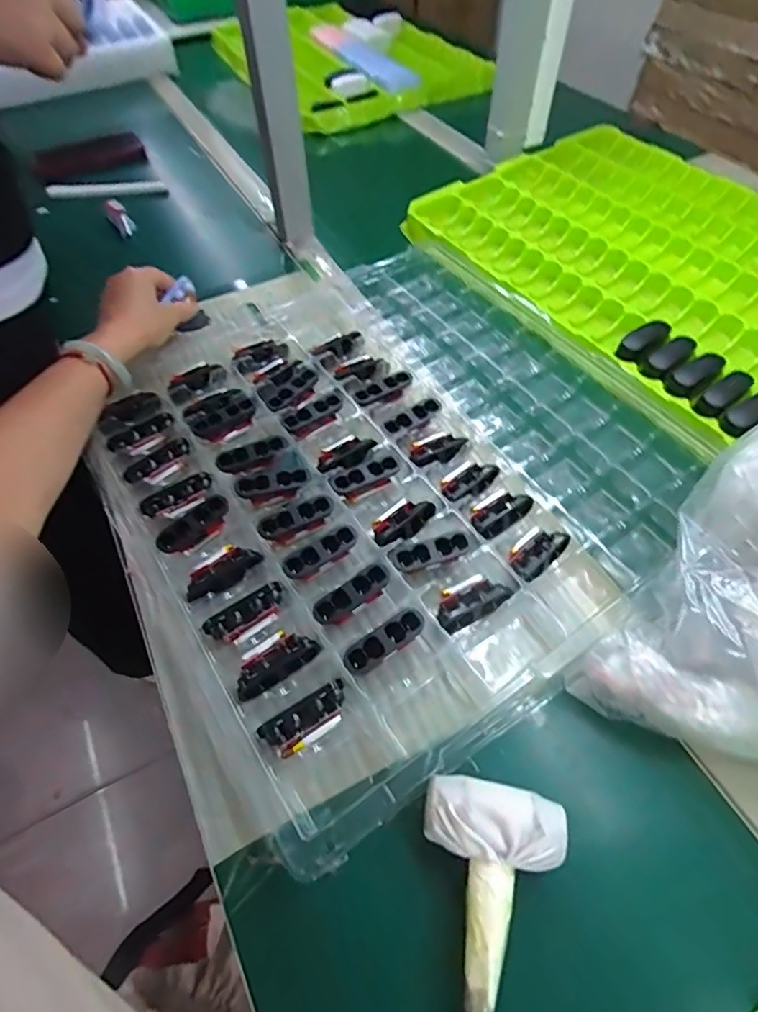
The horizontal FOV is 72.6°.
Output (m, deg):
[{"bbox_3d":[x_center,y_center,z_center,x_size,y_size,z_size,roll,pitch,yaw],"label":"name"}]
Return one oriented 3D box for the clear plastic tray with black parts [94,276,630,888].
[{"bbox_3d":[-0.056,-0.024,0.454,0.338,0.035,0.494,-29,60,-17],"label":"clear plastic tray with black parts"}]

